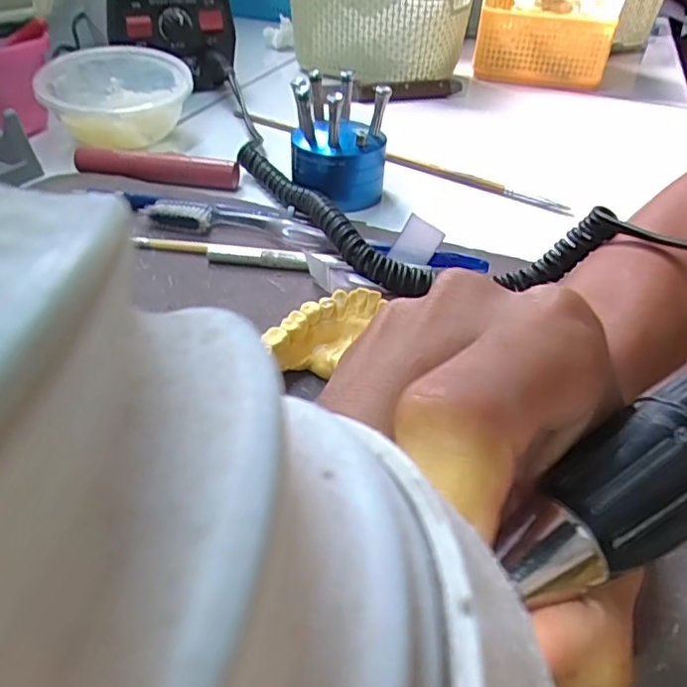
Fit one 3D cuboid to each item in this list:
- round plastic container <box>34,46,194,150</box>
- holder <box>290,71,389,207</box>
[{"bbox_3d":[-0.162,-0.177,0.444,0.098,0.043,0.100,-6,40,-12],"label":"round plastic container"},{"bbox_3d":[-0.002,-0.123,0.372,0.057,0.060,0.059,3,37,0],"label":"holder"}]

